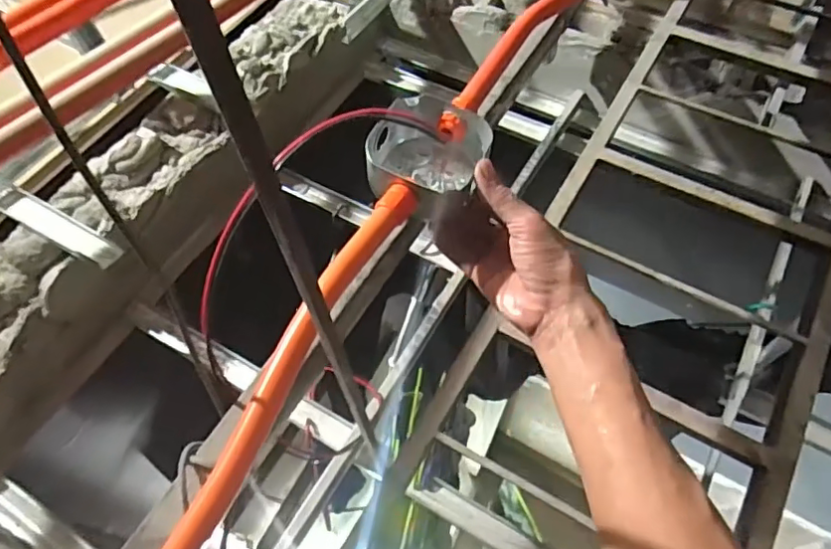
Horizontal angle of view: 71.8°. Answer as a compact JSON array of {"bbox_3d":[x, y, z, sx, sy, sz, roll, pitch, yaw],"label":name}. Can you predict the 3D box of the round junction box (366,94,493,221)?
[{"bbox_3d":[0.009,-0.092,0.478,0.092,0.054,0.104,13,61,11],"label":"round junction box"}]

